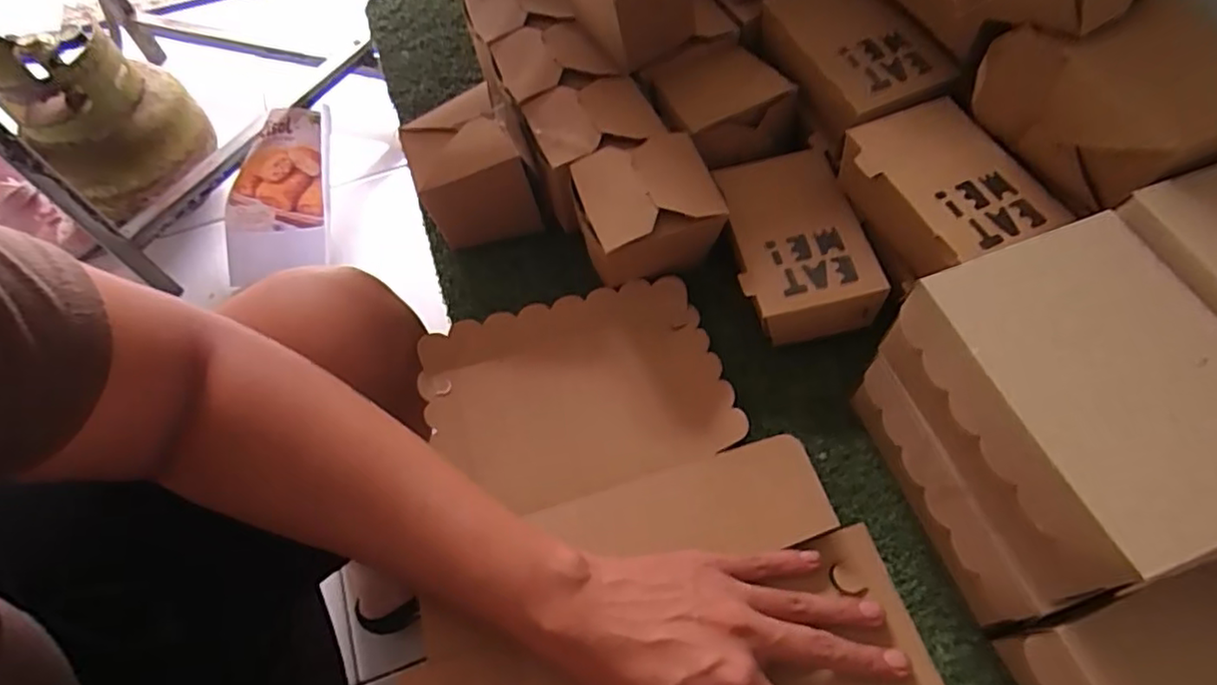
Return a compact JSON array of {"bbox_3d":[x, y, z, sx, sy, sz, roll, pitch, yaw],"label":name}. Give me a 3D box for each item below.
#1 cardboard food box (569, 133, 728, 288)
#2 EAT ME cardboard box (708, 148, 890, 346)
[{"bbox_3d":[0.027,-0.094,0.501,0.096,0.082,0.080,-18,62,-8],"label":"cardboard food box"},{"bbox_3d":[0.140,-0.077,0.504,0.099,0.037,0.149,-10,61,-4],"label":"EAT ME cardboard box"}]

